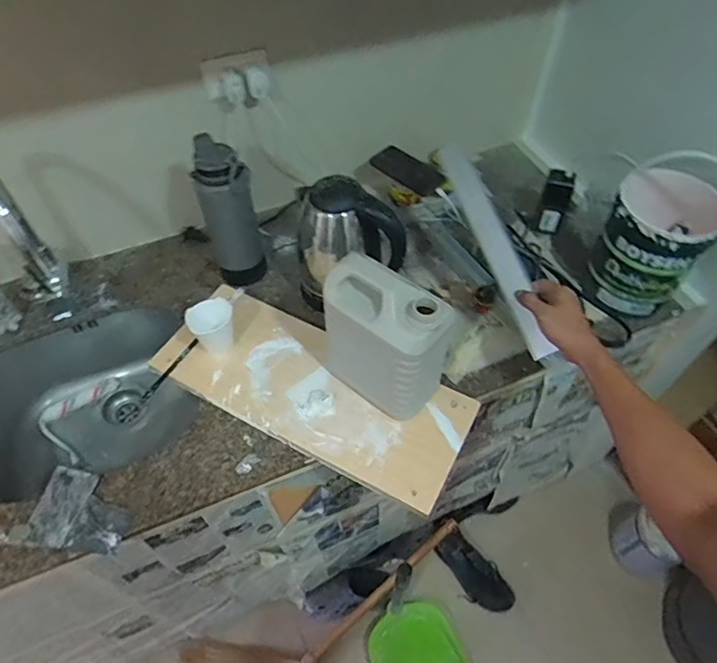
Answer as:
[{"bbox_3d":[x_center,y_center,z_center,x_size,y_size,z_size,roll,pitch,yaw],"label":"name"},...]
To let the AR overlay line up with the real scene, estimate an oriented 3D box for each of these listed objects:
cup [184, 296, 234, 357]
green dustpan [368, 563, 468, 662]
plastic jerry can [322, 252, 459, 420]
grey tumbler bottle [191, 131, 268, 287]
[{"bbox_3d":[-0.247,-0.008,0.885,0.075,0.063,0.072,0,54,0],"label":"cup"},{"bbox_3d":[0.142,0.855,1.446,0.245,0.064,0.291,-22,57,-16],"label":"green dustpan"},{"bbox_3d":[0.038,0.008,0.789,0.189,0.247,0.103,31,60,20],"label":"plastic jerry can"},{"bbox_3d":[-0.231,-0.197,0.952,0.097,0.303,0.087,-17,56,-12],"label":"grey tumbler bottle"}]

